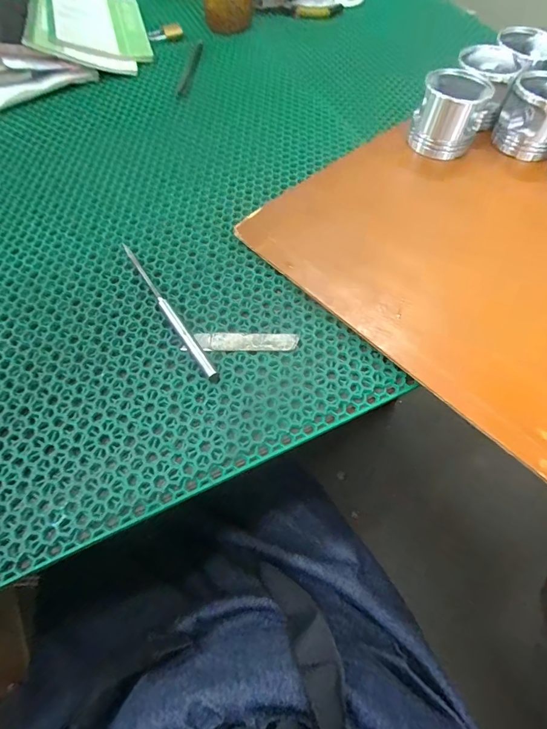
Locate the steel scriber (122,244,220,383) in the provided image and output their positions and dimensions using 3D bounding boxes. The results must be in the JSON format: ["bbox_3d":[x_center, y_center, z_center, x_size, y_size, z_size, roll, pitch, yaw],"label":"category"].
[{"bbox_3d":[-0.102,-0.053,0.363,0.010,0.009,0.181,-33,68,-16],"label":"steel scriber"}]

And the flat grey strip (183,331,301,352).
[{"bbox_3d":[-0.029,-0.022,0.352,0.101,0.008,0.020,-3,63,-2],"label":"flat grey strip"}]

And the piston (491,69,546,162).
[{"bbox_3d":[0.327,-0.308,0.480,0.082,0.068,0.074,28,65,14],"label":"piston"}]

